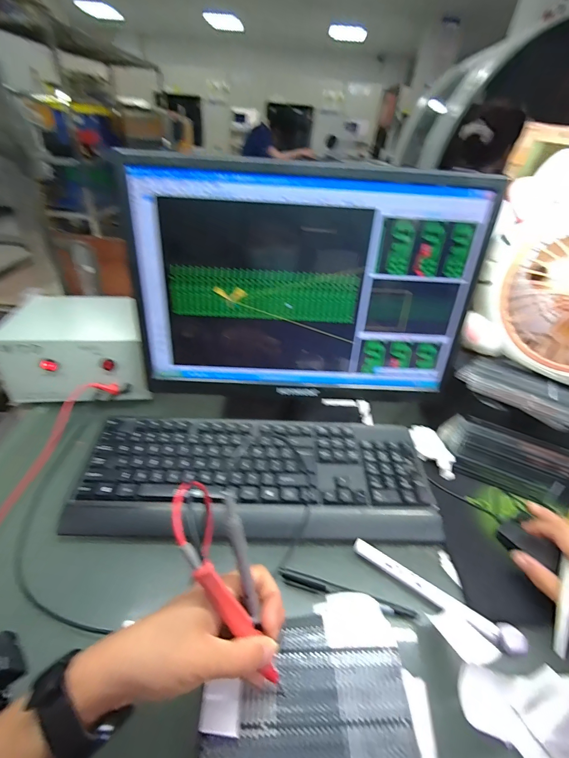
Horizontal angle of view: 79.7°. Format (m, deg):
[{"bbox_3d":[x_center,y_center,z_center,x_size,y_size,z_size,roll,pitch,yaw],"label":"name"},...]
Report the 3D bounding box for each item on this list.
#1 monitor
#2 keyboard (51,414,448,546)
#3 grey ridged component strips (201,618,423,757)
[{"bbox_3d":[0.022,-0.080,0.458,0.421,0.339,0.058,4,37,-2],"label":"monitor"},{"bbox_3d":[-0.028,0.122,0.440,0.429,0.035,0.160,3,37,-3],"label":"keyboard"},{"bbox_3d":[0.020,0.246,0.255,0.147,0.010,0.106,3,37,-3],"label":"grey ridged component strips"}]

